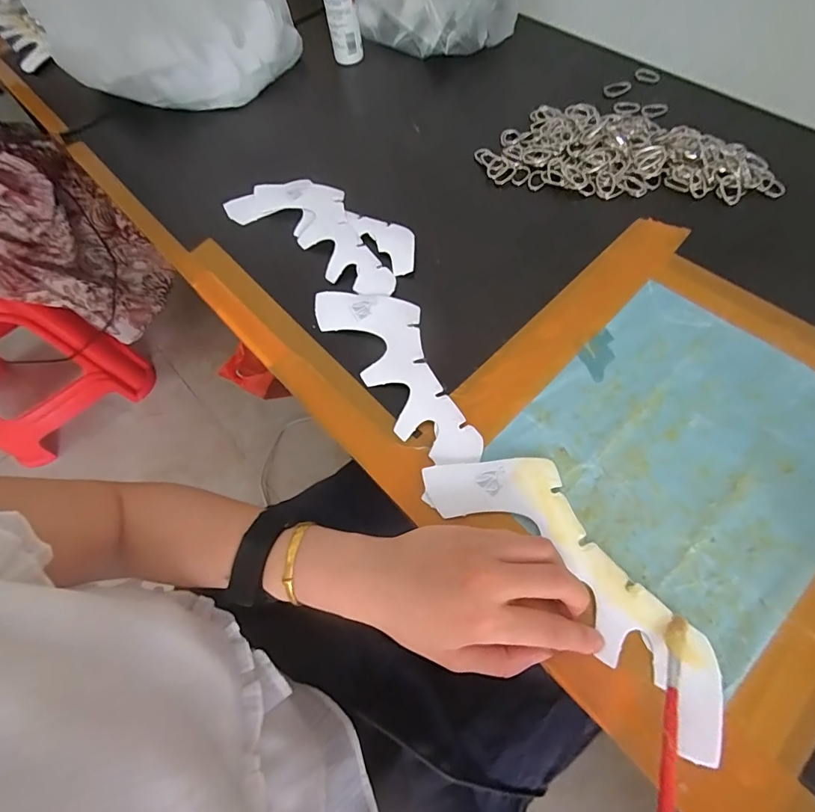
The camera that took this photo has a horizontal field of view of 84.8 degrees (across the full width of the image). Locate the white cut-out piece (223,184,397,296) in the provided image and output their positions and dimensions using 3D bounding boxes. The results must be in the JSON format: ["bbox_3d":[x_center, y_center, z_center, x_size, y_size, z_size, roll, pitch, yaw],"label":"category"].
[{"bbox_3d":[-0.088,-0.184,0.453,0.225,0.007,0.086,35,70,20],"label":"white cut-out piece"}]

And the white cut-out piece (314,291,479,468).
[{"bbox_3d":[-0.003,-0.036,0.374,0.074,0.010,0.200,-32,65,-12],"label":"white cut-out piece"}]

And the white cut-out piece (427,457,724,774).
[{"bbox_3d":[0.111,0.103,0.293,0.077,0.006,0.218,-43,69,-13],"label":"white cut-out piece"}]

